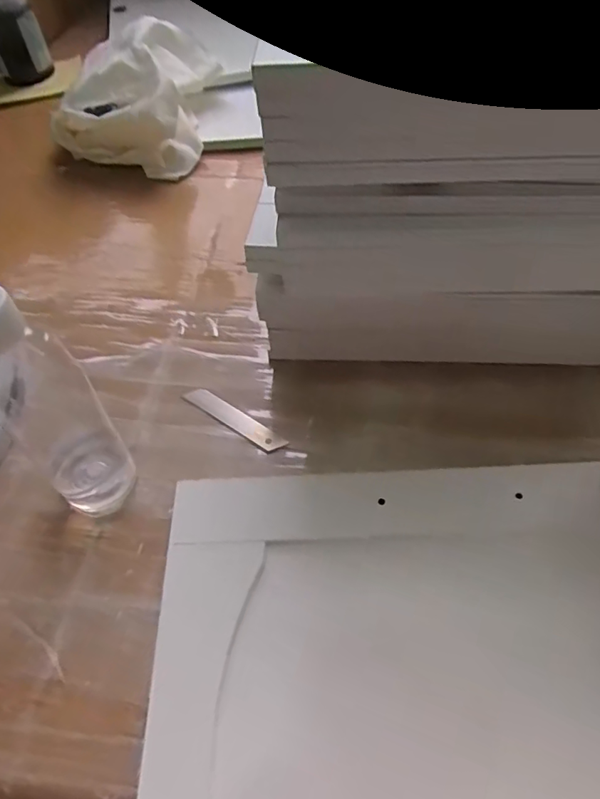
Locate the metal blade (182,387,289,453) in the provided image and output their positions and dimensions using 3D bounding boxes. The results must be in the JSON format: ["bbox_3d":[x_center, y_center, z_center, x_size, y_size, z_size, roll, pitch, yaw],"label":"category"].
[{"bbox_3d":[-0.055,0.015,0.457,0.098,0.004,0.020,31,61,25],"label":"metal blade"}]

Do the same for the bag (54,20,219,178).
[{"bbox_3d":[-0.206,-0.367,0.698,0.180,0.117,0.194,0,53,6],"label":"bag"}]

